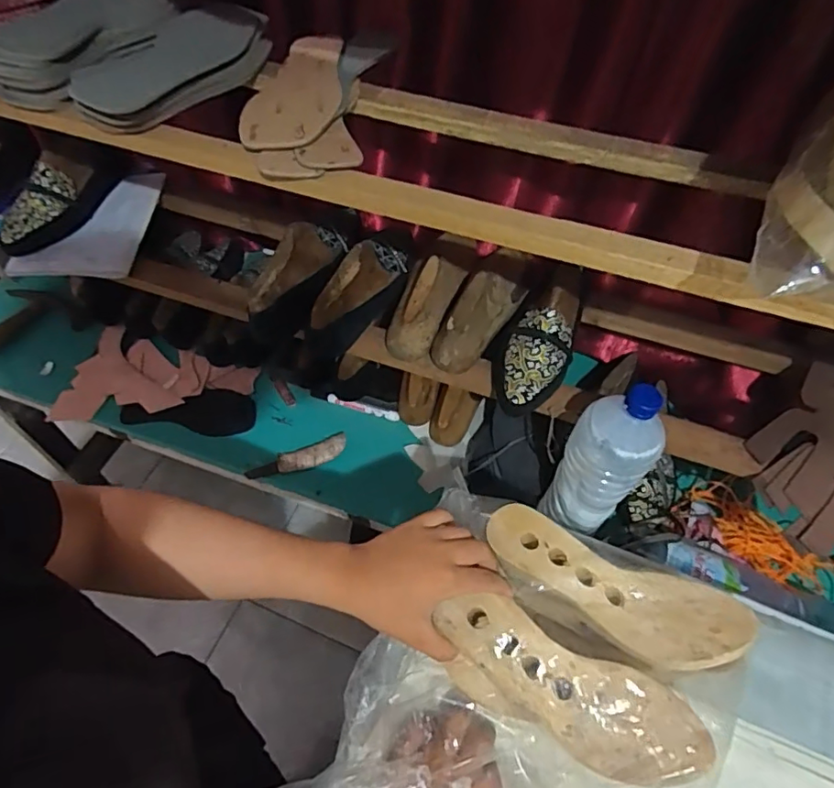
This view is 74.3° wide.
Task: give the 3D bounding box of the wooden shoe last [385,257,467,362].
[{"bbox_3d":[0.012,-0.124,0.684,0.067,0.074,0.160,21,69,12],"label":"wooden shoe last"}]

